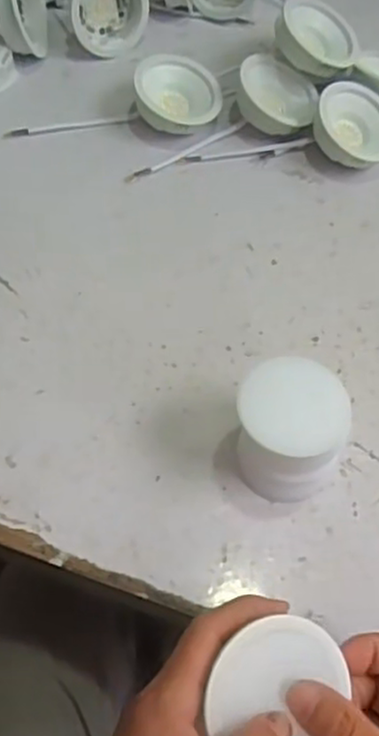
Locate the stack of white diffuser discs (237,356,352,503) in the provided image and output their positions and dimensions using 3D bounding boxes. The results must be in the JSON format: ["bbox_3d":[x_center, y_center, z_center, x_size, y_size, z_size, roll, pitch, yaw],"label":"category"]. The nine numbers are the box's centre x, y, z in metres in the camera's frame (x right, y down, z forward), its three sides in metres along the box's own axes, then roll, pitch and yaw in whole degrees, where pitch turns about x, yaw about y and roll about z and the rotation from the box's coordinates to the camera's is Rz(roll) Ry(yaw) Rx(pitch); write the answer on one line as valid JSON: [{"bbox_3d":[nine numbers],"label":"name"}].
[{"bbox_3d":[0.060,0.036,0.404,0.068,0.078,0.056,16,61,6],"label":"stack of white diffuser discs"}]

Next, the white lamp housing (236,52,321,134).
[{"bbox_3d":[0.070,-0.220,0.565,0.067,0.030,0.057,35,72,1],"label":"white lamp housing"}]

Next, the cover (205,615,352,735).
[{"bbox_3d":[0.043,0.147,0.317,0.065,0.006,0.065,7,69,-19],"label":"cover"}]

